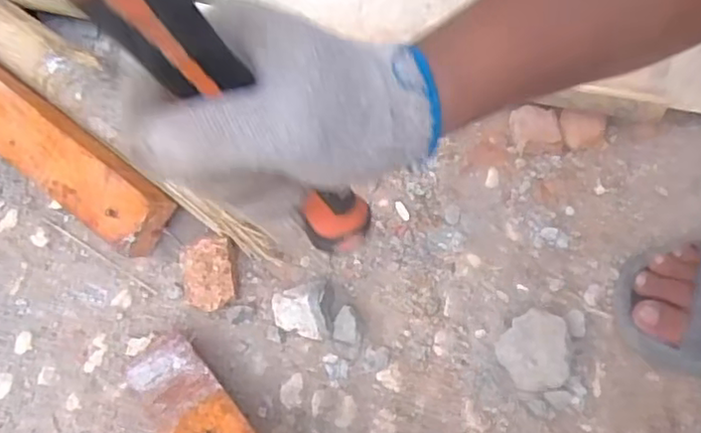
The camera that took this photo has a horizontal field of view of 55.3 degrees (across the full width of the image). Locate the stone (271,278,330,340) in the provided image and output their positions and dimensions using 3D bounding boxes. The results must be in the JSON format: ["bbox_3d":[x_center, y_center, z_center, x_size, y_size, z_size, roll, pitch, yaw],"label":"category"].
[{"bbox_3d":[-0.043,0.081,0.568,0.045,0.027,0.045,-5,65,-1],"label":"stone"}]

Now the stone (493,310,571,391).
[{"bbox_3d":[0.147,0.109,0.544,0.053,0.025,0.059,2,65,2],"label":"stone"}]

